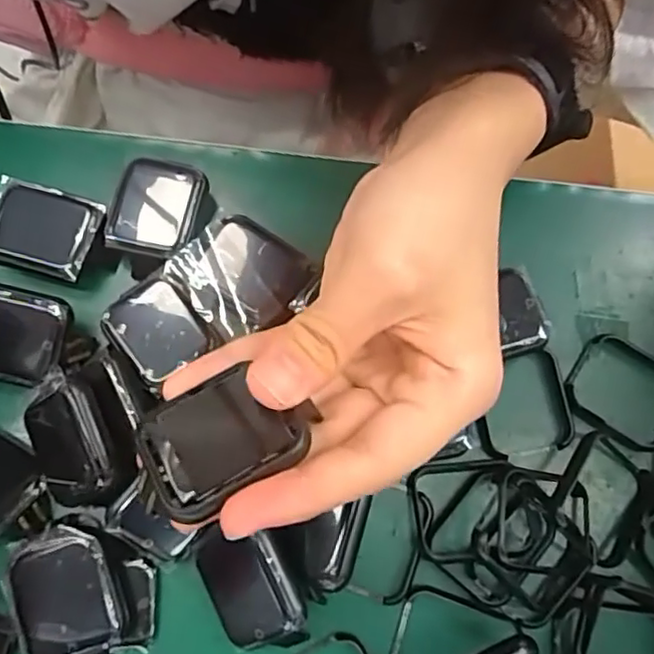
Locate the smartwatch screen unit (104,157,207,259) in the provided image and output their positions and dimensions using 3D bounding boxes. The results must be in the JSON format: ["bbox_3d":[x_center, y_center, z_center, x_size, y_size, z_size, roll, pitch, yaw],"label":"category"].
[{"bbox_3d":[-0.071,-0.049,0.264,0.035,0.013,0.042,15,77,3],"label":"smartwatch screen unit"}]

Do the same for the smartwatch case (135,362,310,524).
[{"bbox_3d":[-0.029,0.032,0.173,0.042,0.011,0.033,-25,55,-8],"label":"smartwatch case"}]

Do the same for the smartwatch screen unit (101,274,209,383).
[{"bbox_3d":[-0.067,0.000,0.245,0.031,0.004,0.036,-36,79,-9],"label":"smartwatch screen unit"}]

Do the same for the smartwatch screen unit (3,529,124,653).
[{"bbox_3d":[-0.093,0.095,0.221,0.034,0.004,0.042,-21,75,-6],"label":"smartwatch screen unit"}]

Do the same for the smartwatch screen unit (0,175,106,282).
[{"bbox_3d":[-0.118,-0.040,0.260,0.043,0.014,0.036,17,77,3],"label":"smartwatch screen unit"}]

